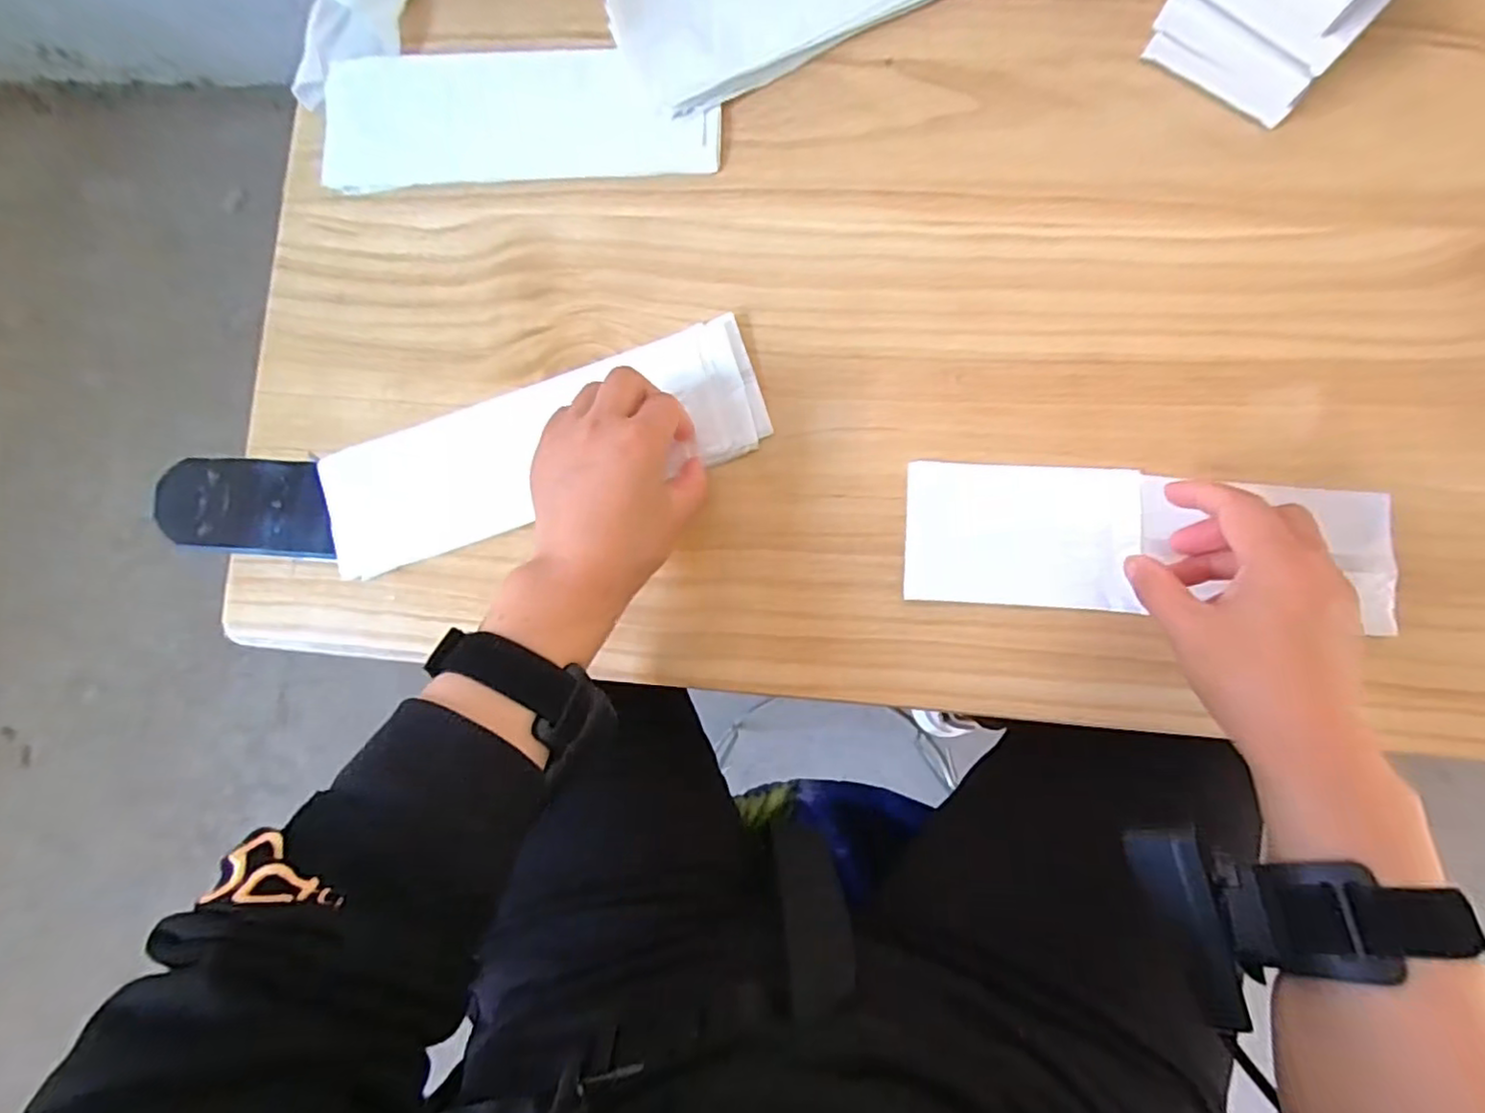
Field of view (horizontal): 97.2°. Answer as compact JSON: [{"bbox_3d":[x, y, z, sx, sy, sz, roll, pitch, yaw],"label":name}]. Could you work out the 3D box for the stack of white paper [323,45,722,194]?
[{"bbox_3d":[-0.144,-0.278,0.412,0.255,0.015,0.077,2,85,6],"label":"stack of white paper"}]

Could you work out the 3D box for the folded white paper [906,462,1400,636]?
[{"bbox_3d":[0.219,-0.010,0.362,0.250,0.010,0.081,1,85,6],"label":"folded white paper"}]

